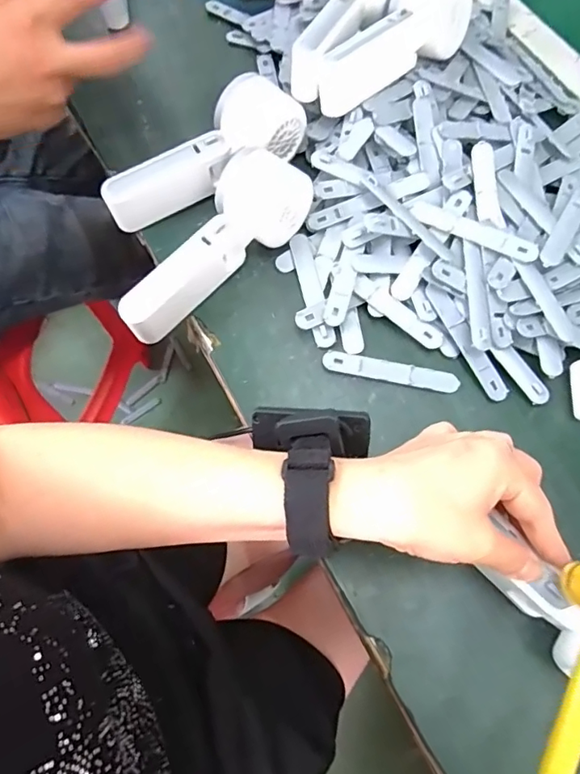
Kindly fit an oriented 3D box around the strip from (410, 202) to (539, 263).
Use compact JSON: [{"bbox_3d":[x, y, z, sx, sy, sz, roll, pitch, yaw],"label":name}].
[{"bbox_3d":[0.132,-0.113,0.381,0.093,0.005,0.017,27,83,18],"label":"strip"}]

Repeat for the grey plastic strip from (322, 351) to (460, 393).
[{"bbox_3d":[0.071,-0.011,0.372,0.095,0.004,0.016,10,68,2],"label":"grey plastic strip"}]

